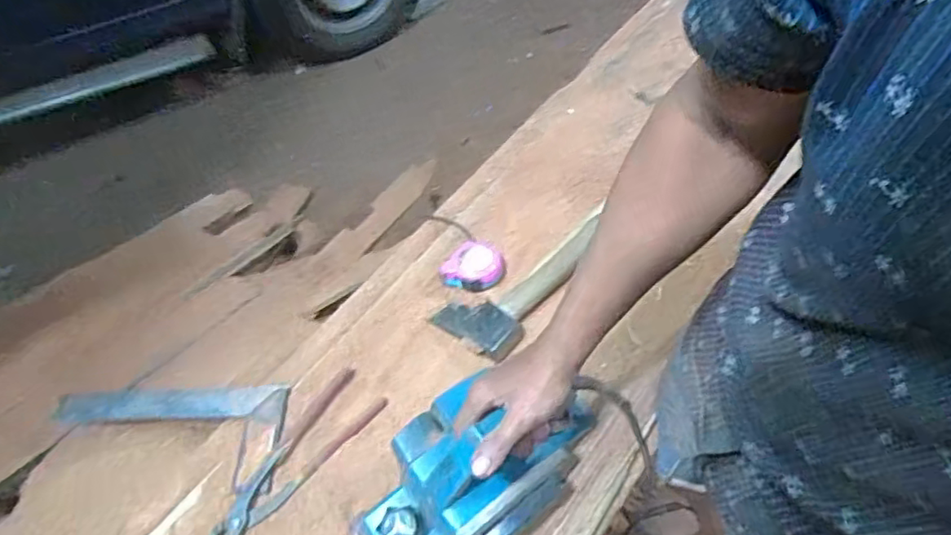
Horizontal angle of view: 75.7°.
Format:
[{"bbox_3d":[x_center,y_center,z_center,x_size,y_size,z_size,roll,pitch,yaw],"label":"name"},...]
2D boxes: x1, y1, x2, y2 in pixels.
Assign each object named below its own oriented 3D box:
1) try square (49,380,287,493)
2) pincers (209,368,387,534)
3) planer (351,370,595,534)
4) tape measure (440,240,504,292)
[{"bbox_3d":[-0.375,0.198,0.720,0.308,0.023,0.121,-4,59,10],"label":"try square"},{"bbox_3d":[-0.203,0.211,0.682,0.071,0.011,0.223,36,65,21],"label":"pincers"},{"bbox_3d":[-0.003,0.195,0.604,0.265,0.137,0.145,-37,64,-20],"label":"planer"},{"bbox_3d":[-0.003,0.000,0.793,0.082,0.036,0.076,6,58,5],"label":"tape measure"}]

